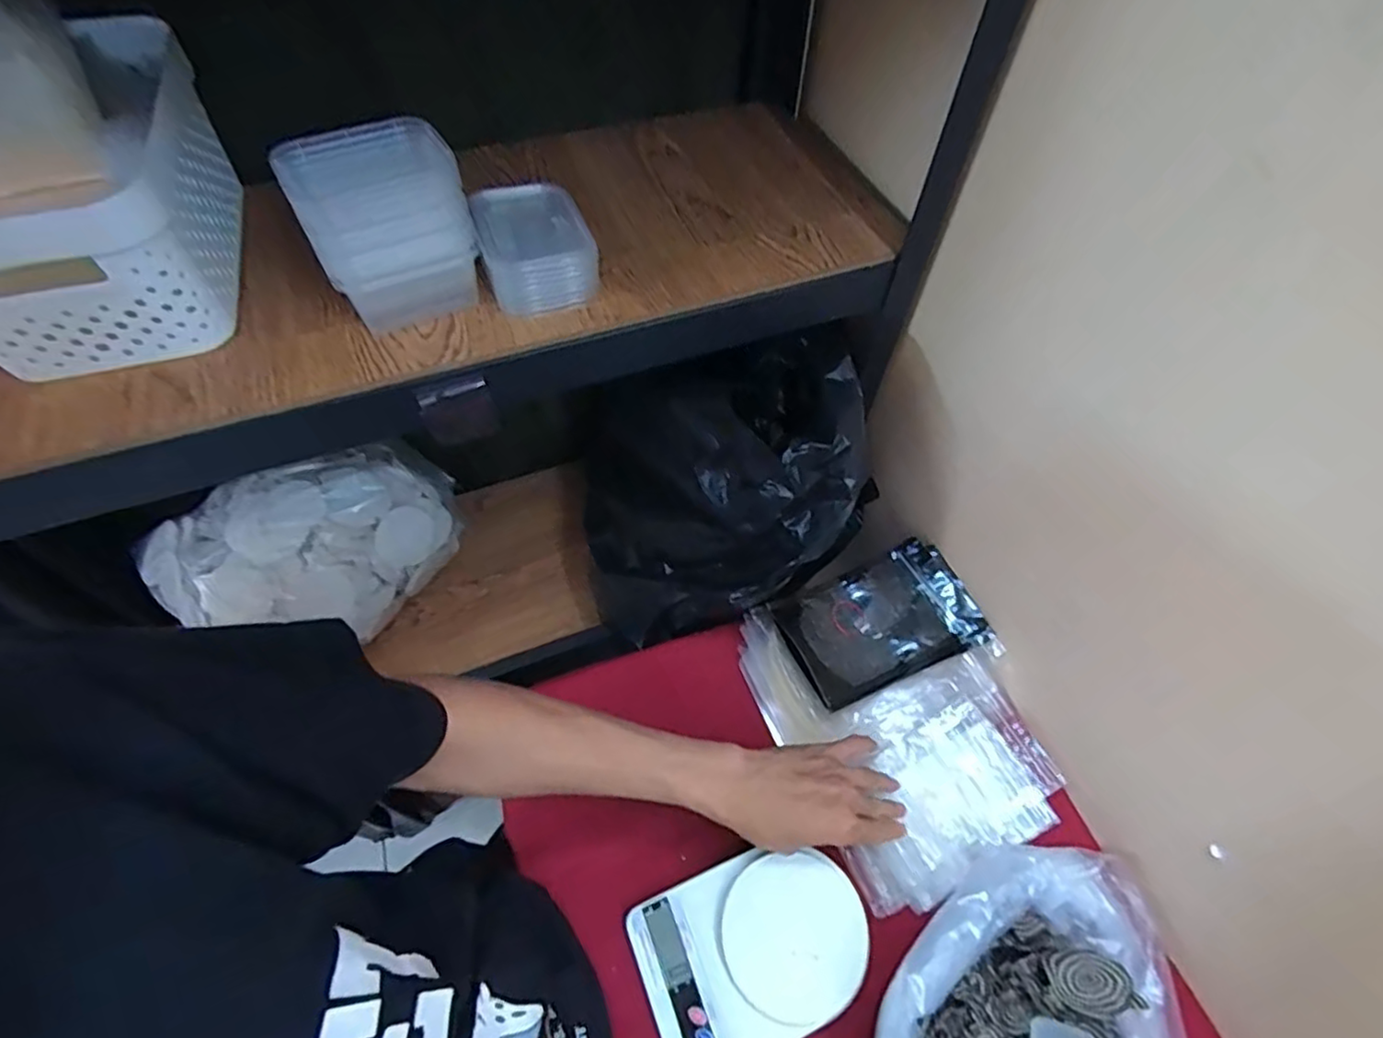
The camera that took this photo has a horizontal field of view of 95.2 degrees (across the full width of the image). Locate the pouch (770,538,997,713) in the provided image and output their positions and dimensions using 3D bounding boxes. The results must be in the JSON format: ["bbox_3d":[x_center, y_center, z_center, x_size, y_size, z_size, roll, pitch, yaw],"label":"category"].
[{"bbox_3d":[0.194,0.106,0.656,0.198,0.027,0.125,-19,59,-14],"label":"pouch"}]

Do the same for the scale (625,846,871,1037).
[{"bbox_3d":[0.050,0.344,0.504,0.175,0.033,0.129,-20,59,-14],"label":"scale"}]

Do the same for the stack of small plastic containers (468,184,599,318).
[{"bbox_3d":[-0.125,-0.218,0.509,0.082,0.054,0.101,-16,58,-12],"label":"stack of small plastic containers"}]

